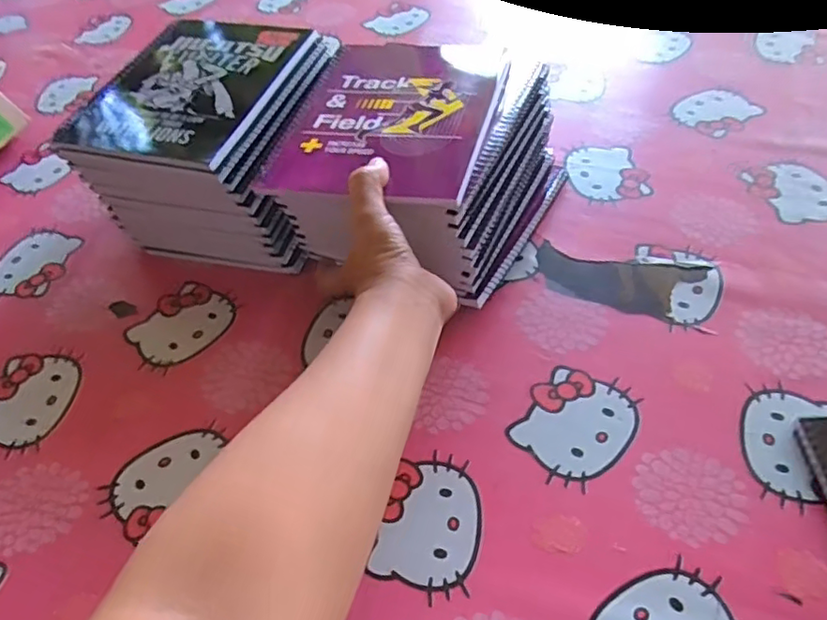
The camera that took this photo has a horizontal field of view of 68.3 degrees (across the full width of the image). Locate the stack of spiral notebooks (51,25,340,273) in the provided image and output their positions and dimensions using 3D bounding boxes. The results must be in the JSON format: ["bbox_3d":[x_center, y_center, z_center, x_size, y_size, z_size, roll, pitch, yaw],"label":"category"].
[{"bbox_3d":[-0.162,-0.154,0.555,0.182,0.117,0.201,11,53,13],"label":"stack of spiral notebooks"}]

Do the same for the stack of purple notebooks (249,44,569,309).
[{"bbox_3d":[0.011,-0.119,0.505,0.178,0.119,0.196,20,56,20],"label":"stack of purple notebooks"}]

